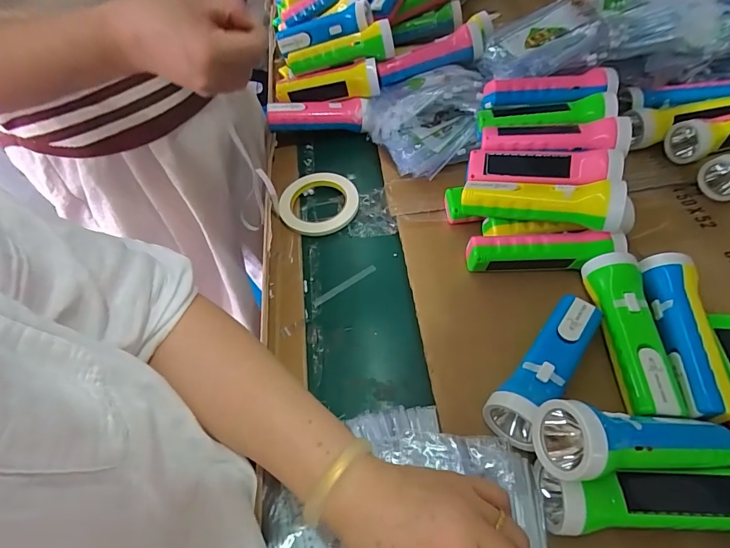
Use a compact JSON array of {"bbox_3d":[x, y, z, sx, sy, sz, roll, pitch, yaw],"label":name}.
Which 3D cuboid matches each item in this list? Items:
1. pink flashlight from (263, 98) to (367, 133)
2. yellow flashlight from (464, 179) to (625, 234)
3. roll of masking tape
[{"bbox_3d":[-0.075,-0.256,0.657,0.155,0.047,0.048,-5,53,2],"label":"pink flashlight"},{"bbox_3d":[0.193,-0.081,0.451,0.160,0.056,0.042,15,56,16],"label":"yellow flashlight"},{"bbox_3d":[-0.064,-0.100,0.579,0.109,0.030,0.100,-3,53,4],"label":"roll of masking tape"}]

